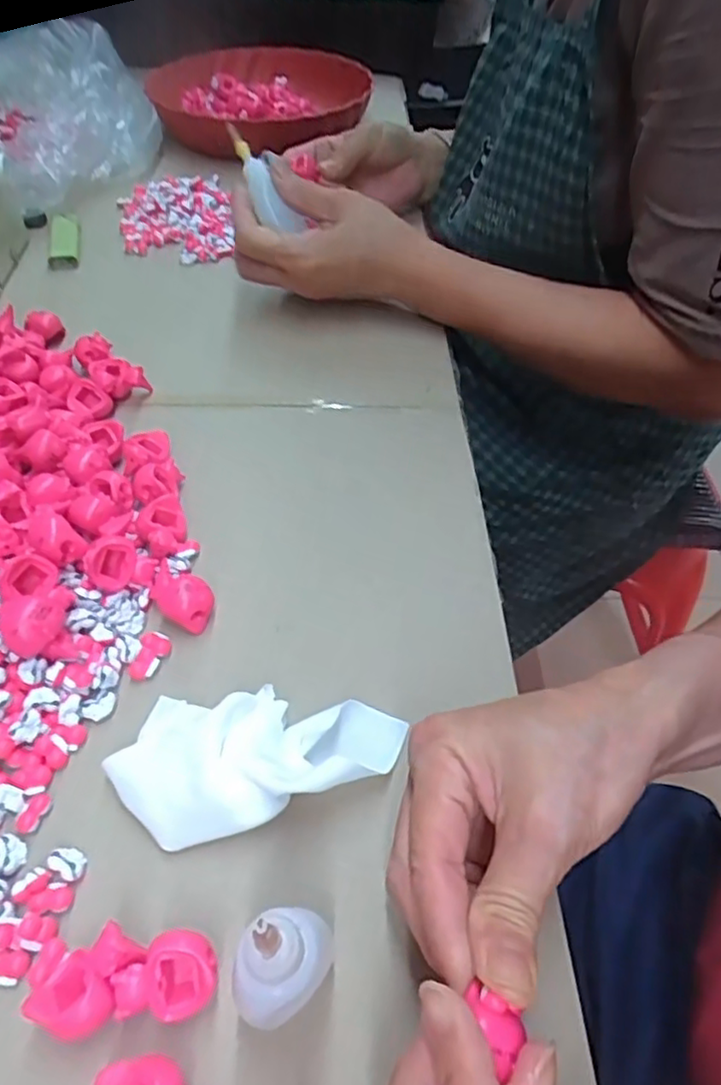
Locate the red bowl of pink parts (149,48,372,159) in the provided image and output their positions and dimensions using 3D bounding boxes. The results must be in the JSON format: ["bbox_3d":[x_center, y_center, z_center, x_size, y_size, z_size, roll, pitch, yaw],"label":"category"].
[{"bbox_3d":[-0.091,-0.480,0.722,0.246,0.050,0.246,2,49,-2],"label":"red bowl of pink parts"}]

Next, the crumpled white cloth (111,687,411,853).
[{"bbox_3d":[-0.040,0.085,0.265,0.113,0.024,0.058,1,49,-3],"label":"crumpled white cloth"}]

